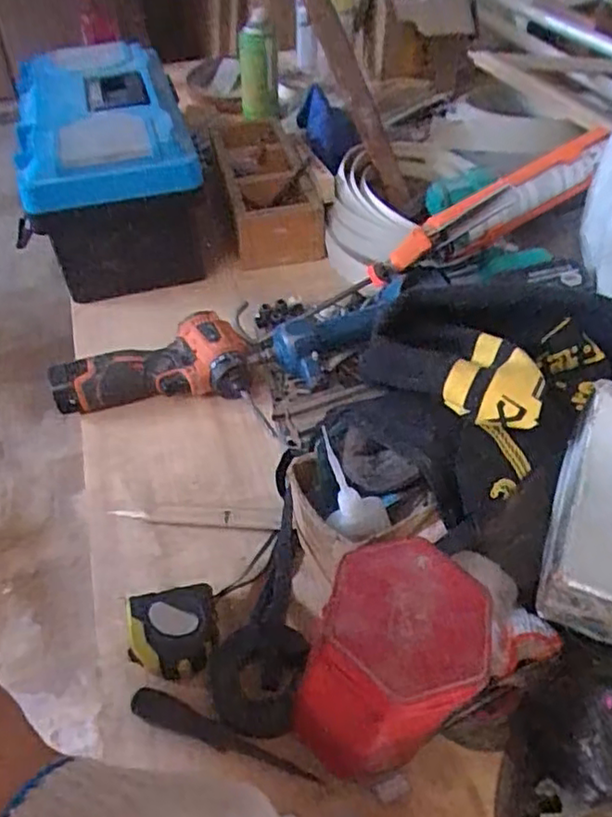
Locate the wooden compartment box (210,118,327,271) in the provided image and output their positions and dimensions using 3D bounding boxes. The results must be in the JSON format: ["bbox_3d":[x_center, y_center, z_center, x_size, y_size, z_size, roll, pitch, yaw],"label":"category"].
[{"bbox_3d":[-0.063,-0.329,0.934,0.116,0.088,0.318,-7,46,-9],"label":"wooden compartment box"}]

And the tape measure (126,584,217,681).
[{"bbox_3d":[-0.103,0.174,0.498,0.065,0.032,0.067,-9,46,-10],"label":"tape measure"}]

